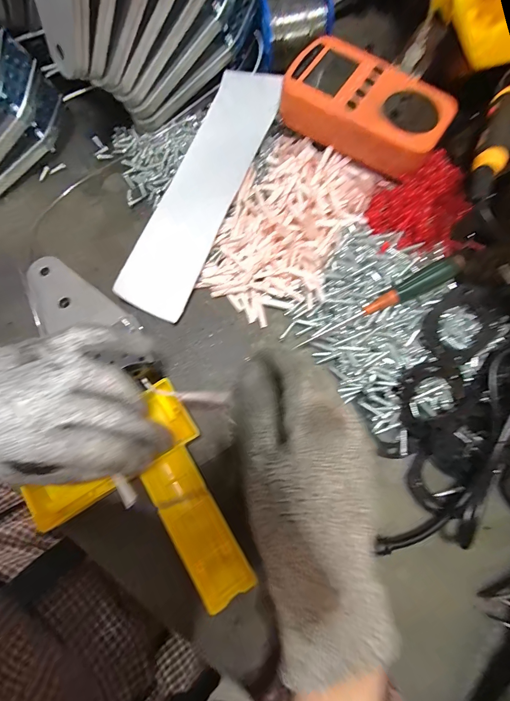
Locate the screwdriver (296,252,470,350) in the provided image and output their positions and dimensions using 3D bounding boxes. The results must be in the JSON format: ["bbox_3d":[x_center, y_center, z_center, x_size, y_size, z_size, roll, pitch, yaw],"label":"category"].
[{"bbox_3d":[0.094,-0.034,0.257,0.132,0.012,0.015,-29,78,17],"label":"screwdriver"}]

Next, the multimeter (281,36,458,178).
[{"bbox_3d":[0.085,-0.191,0.270,0.127,0.037,0.066,36,79,7],"label":"multimeter"}]

